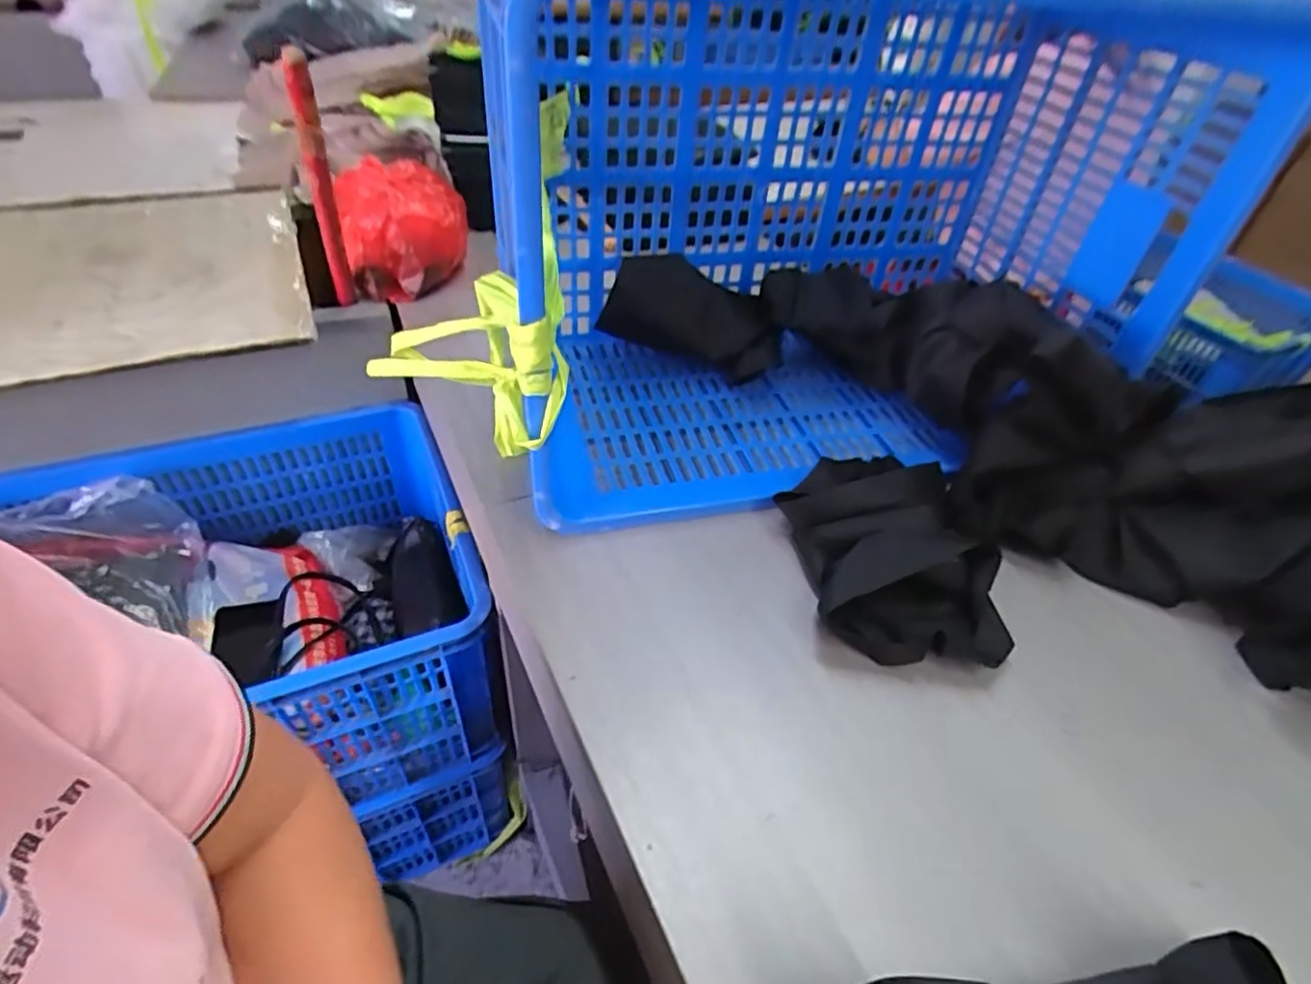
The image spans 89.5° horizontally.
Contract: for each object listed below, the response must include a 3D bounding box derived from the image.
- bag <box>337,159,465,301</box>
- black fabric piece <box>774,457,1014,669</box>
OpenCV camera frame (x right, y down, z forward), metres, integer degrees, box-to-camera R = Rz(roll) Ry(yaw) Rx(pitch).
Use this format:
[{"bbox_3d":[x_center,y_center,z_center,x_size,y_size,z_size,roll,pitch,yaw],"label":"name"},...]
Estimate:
[{"bbox_3d":[-0.337,-0.352,0.894,0.161,0.123,0.183,-10,46,-17],"label":"bag"},{"bbox_3d":[0.201,0.053,0.562,0.153,0.060,0.183,2,44,-4],"label":"black fabric piece"}]

